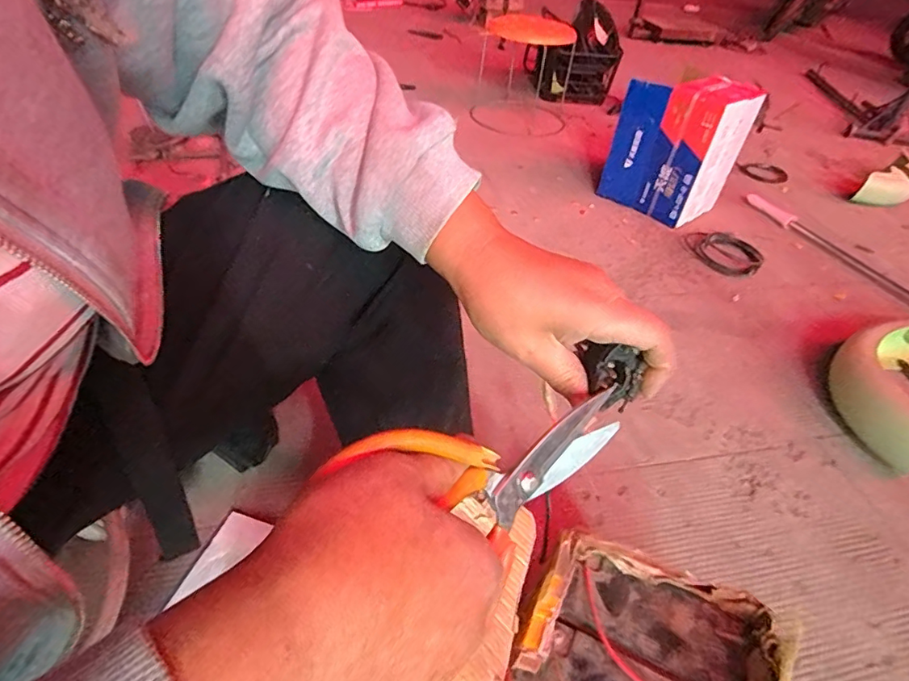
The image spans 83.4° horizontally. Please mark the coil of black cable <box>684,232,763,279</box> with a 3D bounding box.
[{"bbox_3d":[0.625,-0.198,1.171,0.149,0.031,0.139,4,43,-3],"label":"coil of black cable"}]

